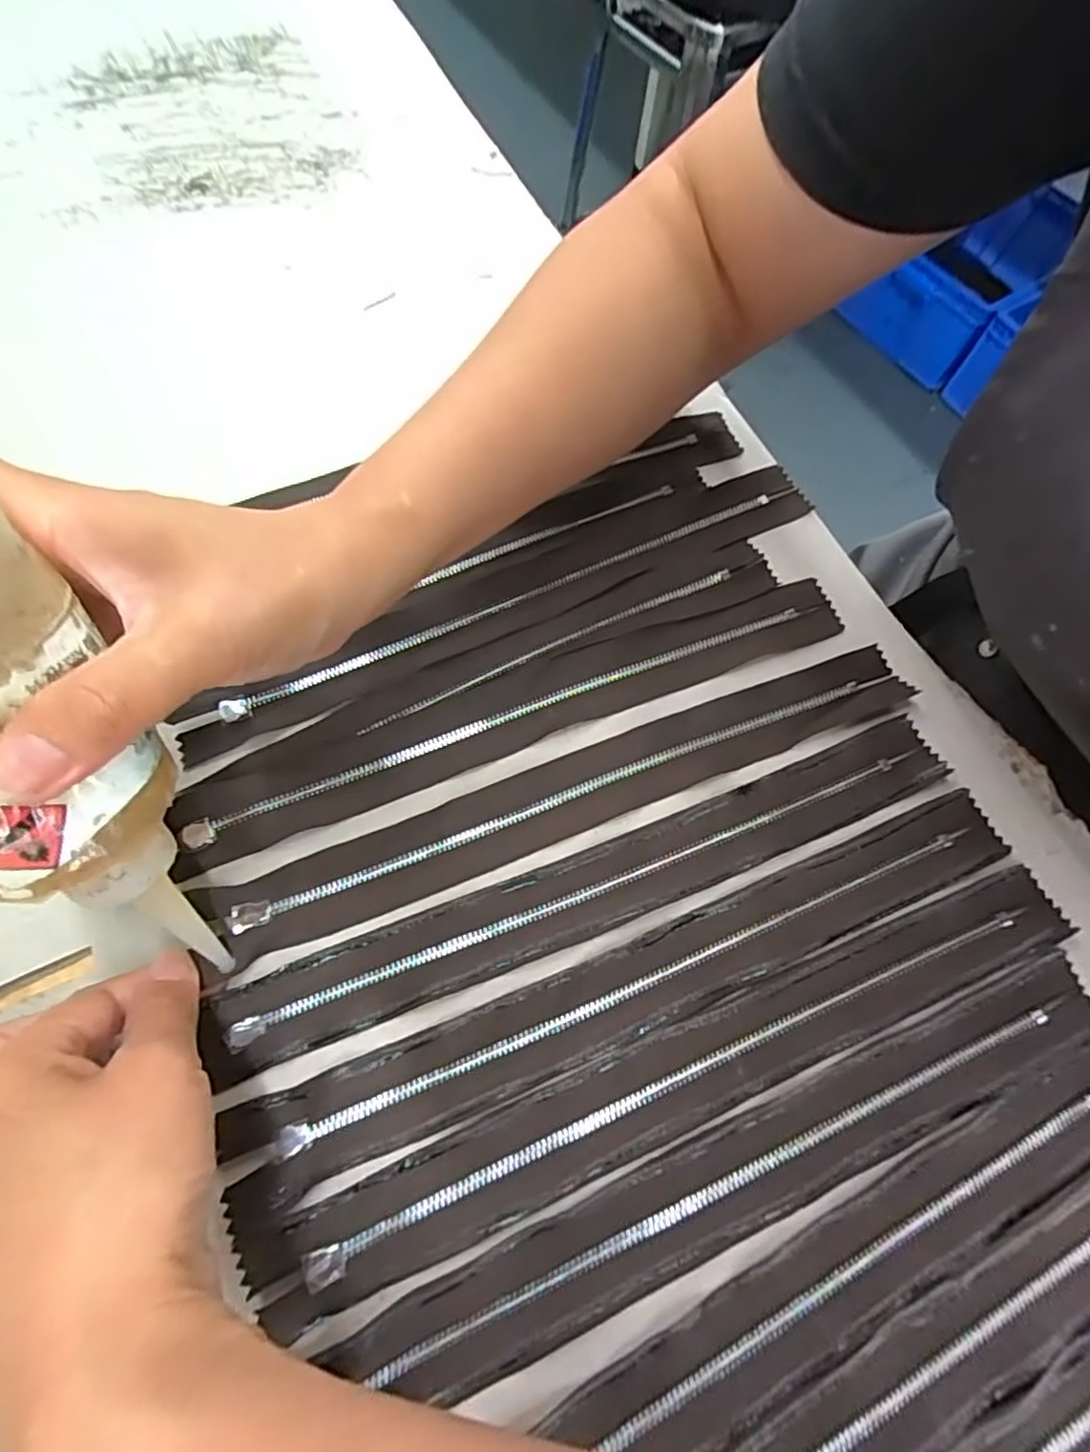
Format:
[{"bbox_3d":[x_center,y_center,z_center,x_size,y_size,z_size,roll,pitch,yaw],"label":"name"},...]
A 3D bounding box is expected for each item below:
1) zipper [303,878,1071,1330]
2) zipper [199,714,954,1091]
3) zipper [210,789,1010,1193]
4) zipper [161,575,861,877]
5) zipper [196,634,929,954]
[{"bbox_3d":[0.062,0.122,0.236,0.299,0.008,0.030,-20,70,-11],"label":"zipper"},{"bbox_3d":[0.025,0.063,0.258,0.302,0.008,0.035,-19,70,-11],"label":"zipper"},{"bbox_3d":[0.042,0.096,0.246,0.308,0.007,0.033,-20,70,-11],"label":"zipper"},{"bbox_3d":[-0.004,-0.010,0.282,0.295,0.007,0.035,-20,70,-11],"label":"zipper"},{"bbox_3d":[0.016,0.025,0.272,0.301,0.008,0.032,-19,70,-11],"label":"zipper"}]

